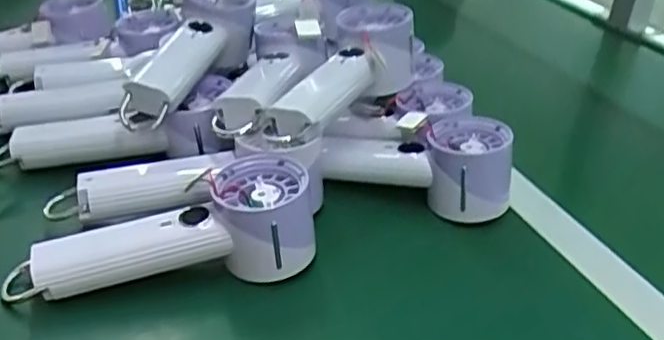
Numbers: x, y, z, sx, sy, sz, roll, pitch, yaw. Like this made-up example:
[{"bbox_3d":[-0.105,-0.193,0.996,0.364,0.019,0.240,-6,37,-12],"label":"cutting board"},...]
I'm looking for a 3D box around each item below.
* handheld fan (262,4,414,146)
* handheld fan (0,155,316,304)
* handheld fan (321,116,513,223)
[{"bbox_3d":[0.011,-0.073,0.504,0.065,0.059,0.167,14,33,16],"label":"handheld fan"},{"bbox_3d":[-0.107,0.036,0.427,0.186,0.055,0.062,-3,32,-11],"label":"handheld fan"},{"bbox_3d":[0.064,-0.005,0.513,0.142,0.055,0.068,6,32,3],"label":"handheld fan"}]

